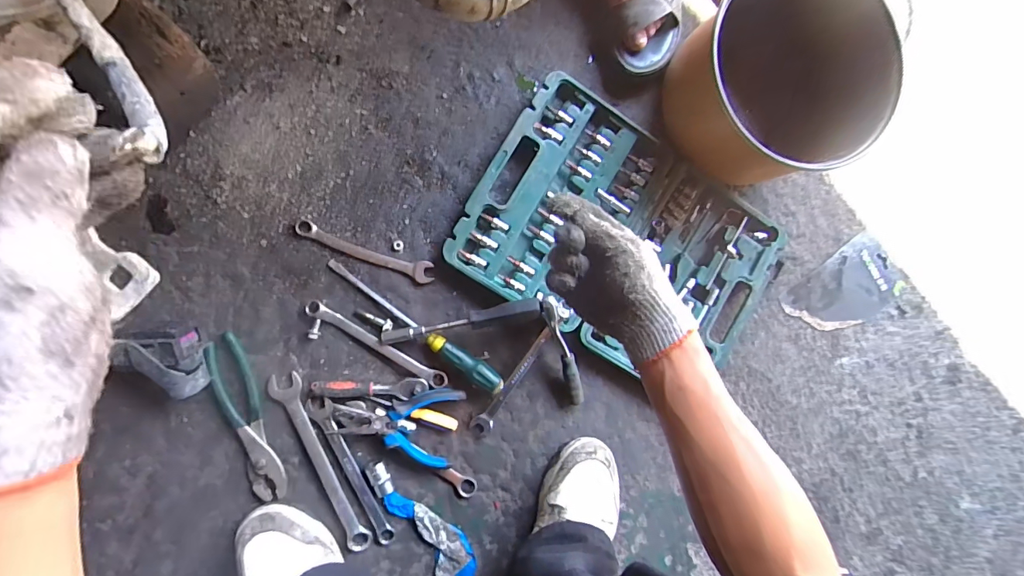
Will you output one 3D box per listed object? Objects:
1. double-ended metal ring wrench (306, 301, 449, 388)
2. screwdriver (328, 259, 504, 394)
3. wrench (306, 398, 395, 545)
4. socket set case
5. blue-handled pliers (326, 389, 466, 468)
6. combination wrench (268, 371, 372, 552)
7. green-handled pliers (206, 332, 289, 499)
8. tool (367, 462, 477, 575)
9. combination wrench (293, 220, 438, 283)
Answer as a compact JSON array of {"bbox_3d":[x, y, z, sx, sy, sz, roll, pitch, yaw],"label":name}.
[{"bbox_3d":[-0.159,0.069,0.537,0.184,0.015,0.019,32,86,-8],"label":"double-ended metal ring wrench"},{"bbox_3d":[-0.113,0.047,0.531,0.246,0.032,0.024,37,85,-8],"label":"screwdriver"},{"bbox_3d":[-0.188,0.218,0.530,0.025,0.011,0.193,-25,95,-8],"label":"wrench"},{"bbox_3d":[0.152,-0.055,0.574,0.396,0.034,0.274,30,86,-8],"label":"socket set case"},{"bbox_3d":[-0.136,0.153,0.529,0.142,0.028,0.088,13,89,-9],"label":"blue-handled pliers"},{"bbox_3d":[-0.219,0.205,0.522,0.032,0.012,0.227,-25,95,-8],"label":"combination wrench"},{"bbox_3d":[-0.301,0.148,0.510,0.043,0.017,0.191,-19,94,-8],"label":"green-handled pliers"},{"bbox_3d":[-0.103,0.285,0.543,0.053,0.019,0.189,-32,96,-7],"label":"tool"},{"bbox_3d":[-0.171,-0.044,0.532,0.162,0.007,0.026,22,88,-9],"label":"combination wrench"}]

